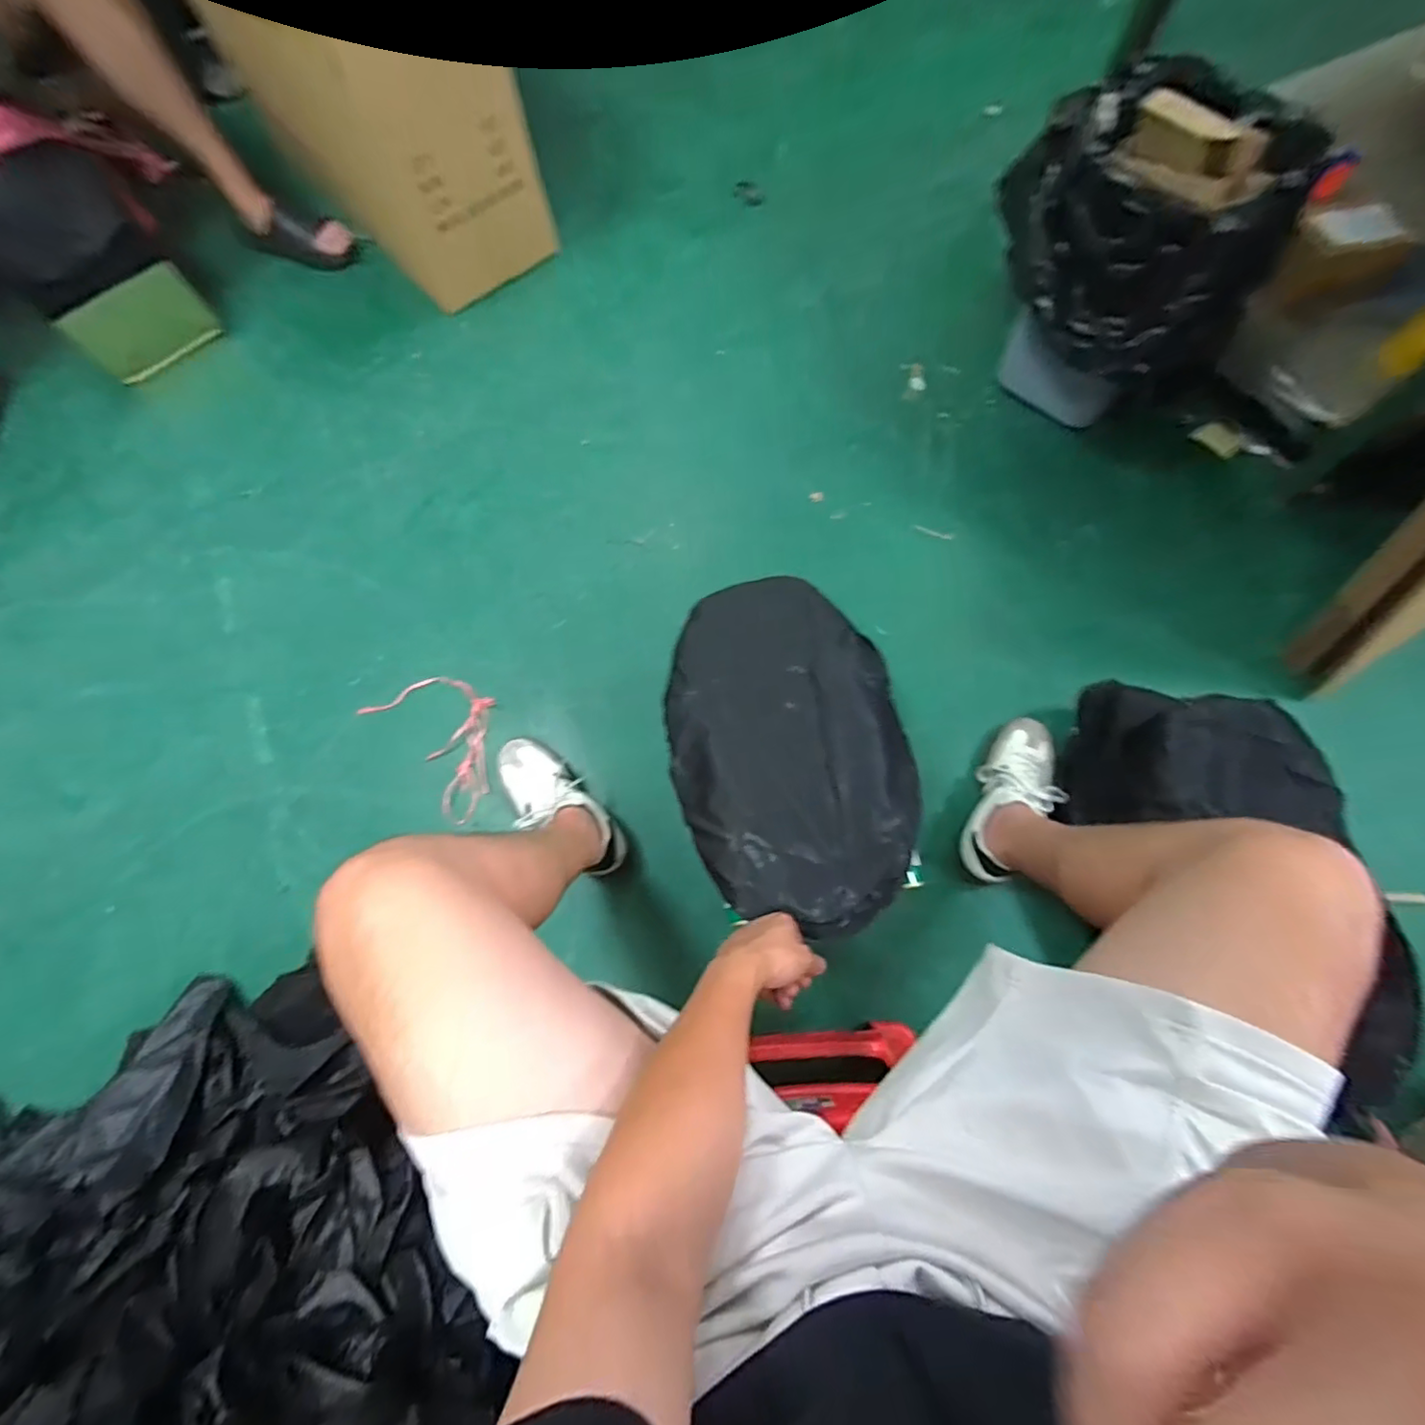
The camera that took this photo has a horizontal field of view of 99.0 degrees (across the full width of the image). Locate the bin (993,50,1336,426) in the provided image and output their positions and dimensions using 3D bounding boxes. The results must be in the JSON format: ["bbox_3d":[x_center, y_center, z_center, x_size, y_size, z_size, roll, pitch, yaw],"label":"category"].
[{"bbox_3d":[0.646,-0.733,1.012,0.292,0.410,0.409,-20,71,-6],"label":"bin"}]

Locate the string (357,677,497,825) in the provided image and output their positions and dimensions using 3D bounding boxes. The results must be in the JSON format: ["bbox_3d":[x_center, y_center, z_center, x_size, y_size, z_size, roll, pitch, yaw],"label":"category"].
[{"bbox_3d":[-0.444,0.039,1.031,0.257,0.015,0.165,43,77,13],"label":"string"}]

